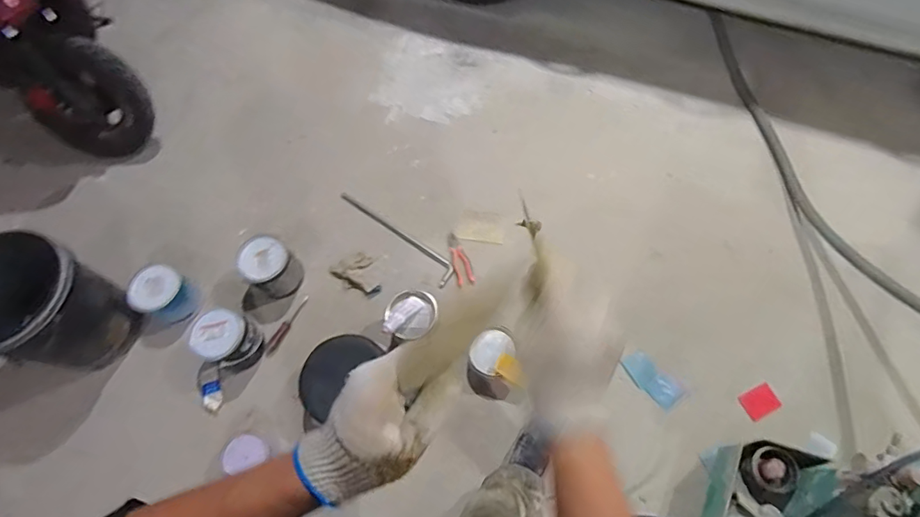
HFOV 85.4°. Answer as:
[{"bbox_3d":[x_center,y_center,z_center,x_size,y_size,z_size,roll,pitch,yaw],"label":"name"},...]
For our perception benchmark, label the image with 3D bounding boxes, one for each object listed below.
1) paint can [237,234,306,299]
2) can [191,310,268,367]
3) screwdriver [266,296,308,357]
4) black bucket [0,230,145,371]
[{"bbox_3d":[-0.588,0.029,1.548,0.164,0.146,0.174,26,71,13],"label":"paint can"},{"bbox_3d":[-0.672,0.239,1.462,0.156,0.146,0.142,-1,67,2],"label":"can"},{"bbox_3d":[-0.538,0.210,1.557,0.030,0.026,0.208,29,71,11],"label":"screwdriver"},{"bbox_3d":[-1.149,0.135,1.401,0.357,0.343,0.313,14,68,8],"label":"black bucket"}]

